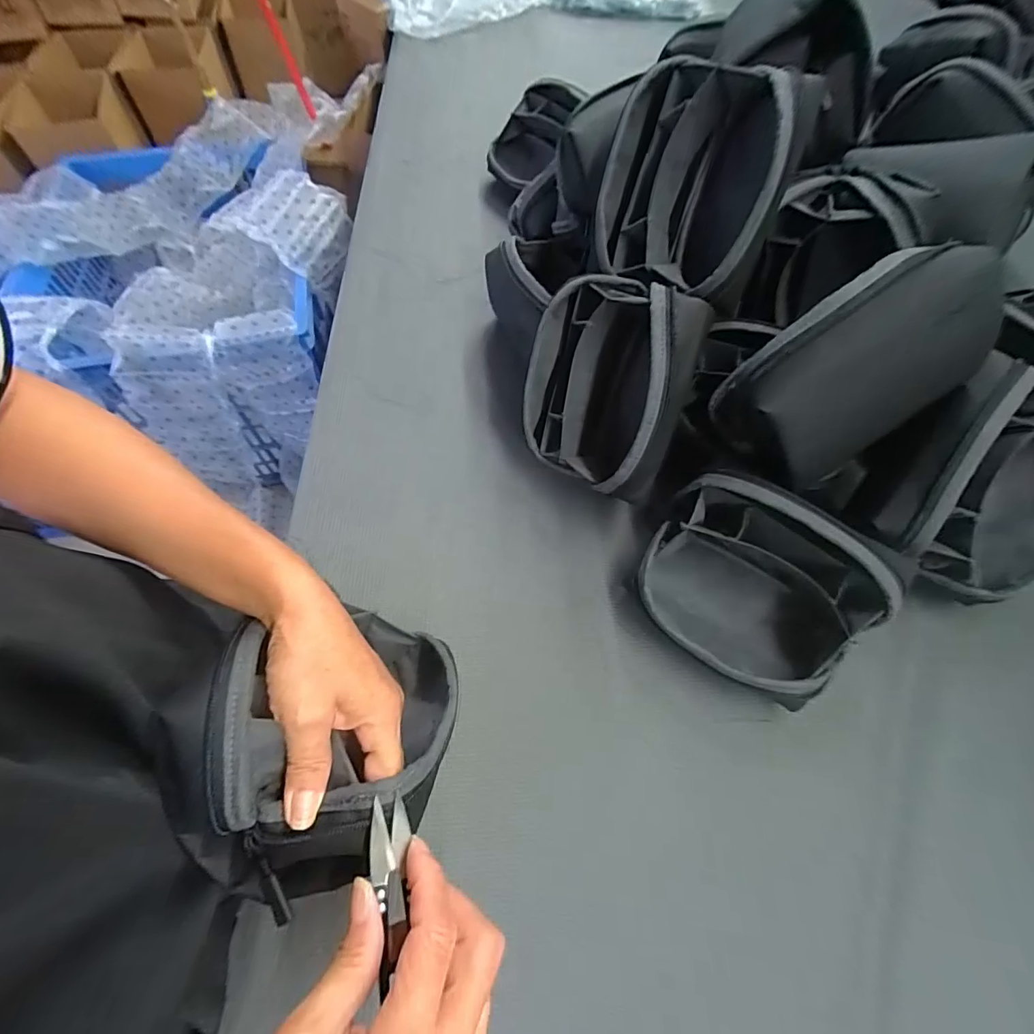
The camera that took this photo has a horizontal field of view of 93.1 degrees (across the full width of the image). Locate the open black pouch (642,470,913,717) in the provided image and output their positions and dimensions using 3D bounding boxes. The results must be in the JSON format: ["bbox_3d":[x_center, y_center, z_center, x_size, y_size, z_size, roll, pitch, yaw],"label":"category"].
[{"bbox_3d":[0.181,0.055,0.378,0.165,0.080,0.138,26,86,12],"label":"open black pouch"}]

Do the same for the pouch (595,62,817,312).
[{"bbox_3d":[0.148,-0.264,0.401,0.102,0.158,0.149,-10,32,-43],"label":"pouch"}]

